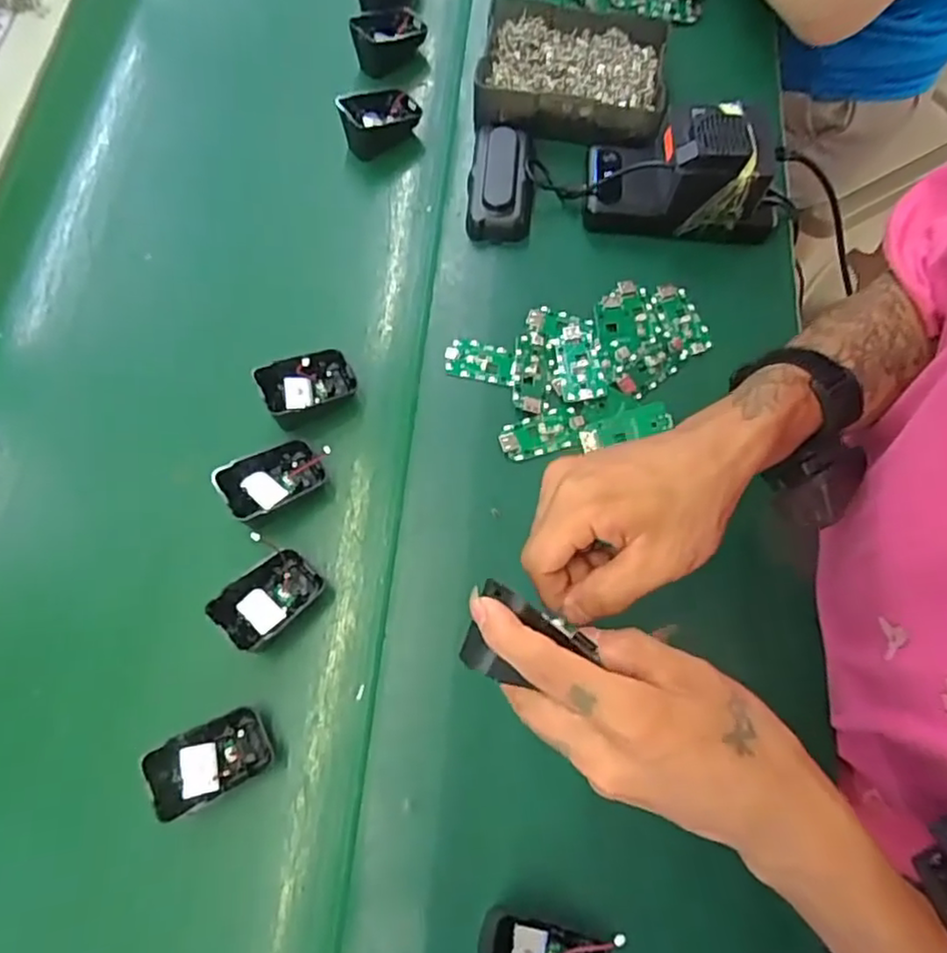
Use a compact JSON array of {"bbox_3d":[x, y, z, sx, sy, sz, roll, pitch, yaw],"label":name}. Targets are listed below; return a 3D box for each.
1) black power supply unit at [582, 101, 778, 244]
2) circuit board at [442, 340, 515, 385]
[{"bbox_3d":[0.172,-0.245,0.522,0.155,0.083,0.076,9,71,4],"label":"black power supply unit"},{"bbox_3d":[0.005,-0.089,0.502,0.053,0.004,0.031,11,71,5],"label":"circuit board"}]

